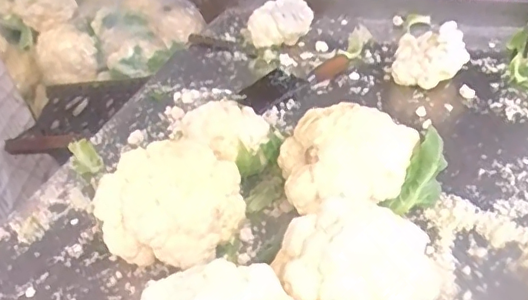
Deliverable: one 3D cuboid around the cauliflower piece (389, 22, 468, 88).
[{"bbox_3d":[0.296,-0.167,1.000,0.126,0.085,0.098,5,38,15],"label":"cauliflower piece"}]

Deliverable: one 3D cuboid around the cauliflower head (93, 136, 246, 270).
[{"bbox_3d":[-0.116,0.071,0.699,0.171,0.122,0.129,0,38,10],"label":"cauliflower head"}]

